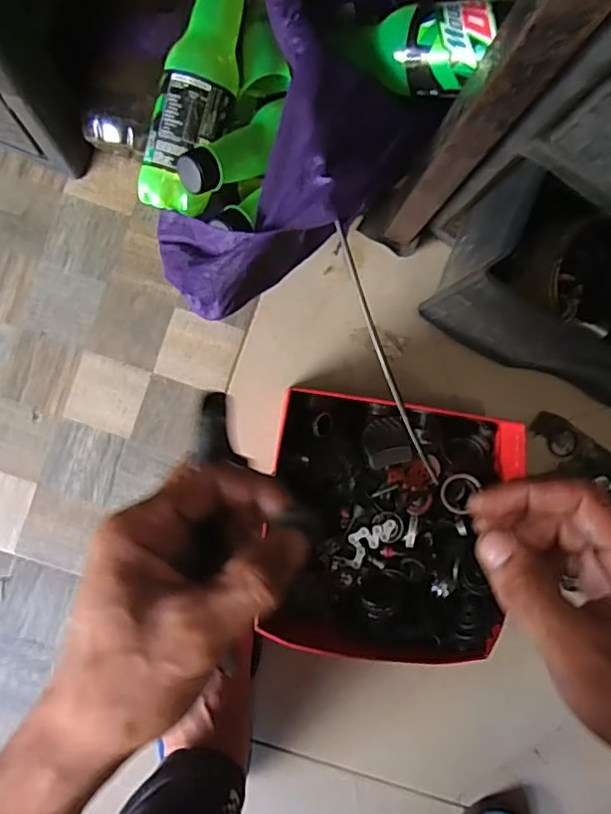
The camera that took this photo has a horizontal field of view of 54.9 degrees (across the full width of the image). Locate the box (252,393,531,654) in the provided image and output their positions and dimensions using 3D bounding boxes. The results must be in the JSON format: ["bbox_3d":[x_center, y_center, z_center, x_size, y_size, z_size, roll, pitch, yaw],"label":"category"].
[{"bbox_3d":[0.071,0.105,0.520,0.194,0.079,0.214,6,90,-3],"label":"box"}]

